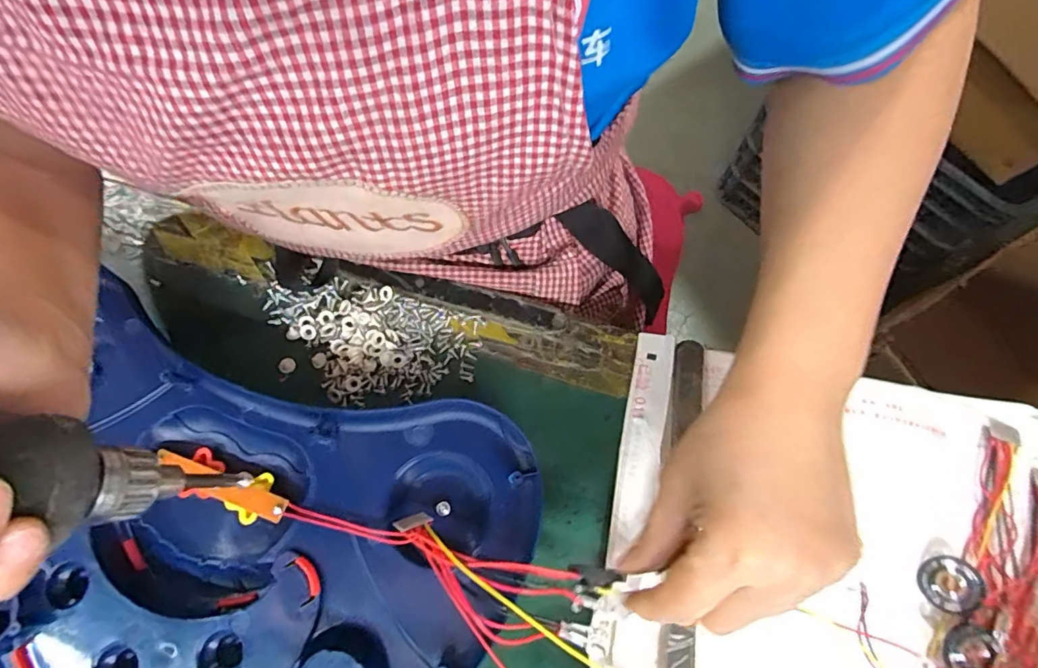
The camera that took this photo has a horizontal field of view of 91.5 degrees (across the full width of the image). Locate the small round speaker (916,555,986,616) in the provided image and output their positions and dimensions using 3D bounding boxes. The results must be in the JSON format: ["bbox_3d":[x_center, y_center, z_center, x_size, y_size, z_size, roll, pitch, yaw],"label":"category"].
[{"bbox_3d":[0.231,0.135,0.271,0.025,0.012,0.028,-7,72,-1],"label":"small round speaker"}]

